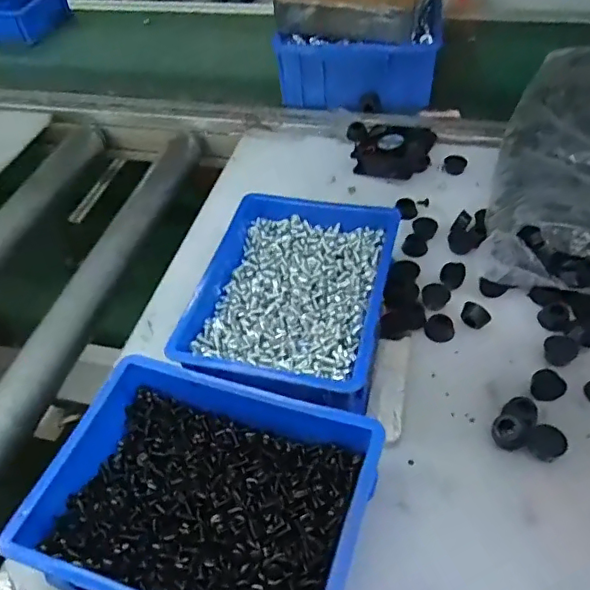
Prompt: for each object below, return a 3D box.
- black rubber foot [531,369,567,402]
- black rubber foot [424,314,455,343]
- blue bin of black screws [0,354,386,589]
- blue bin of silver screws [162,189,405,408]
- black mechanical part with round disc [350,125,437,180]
[{"bbox_3d":[0.191,0.069,0.423,0.020,0.013,0.023,-36,55,-22],"label":"black rubber foot"},{"bbox_3d":[0.122,0.027,0.468,0.024,0.008,0.023,-3,49,4],"label":"black rubber foot"},{"bbox_3d":[-0.052,0.131,0.359,0.194,0.063,0.152,13,52,17],"label":"blue bin of black screws"},{"bbox_3d":[-0.001,0.004,0.469,0.152,0.060,0.206,8,51,13],"label":"blue bin of silver screws"},{"bbox_3d":[0.110,-0.161,0.622,0.080,0.028,0.064,11,52,16],"label":"black mechanical part with round disc"}]

